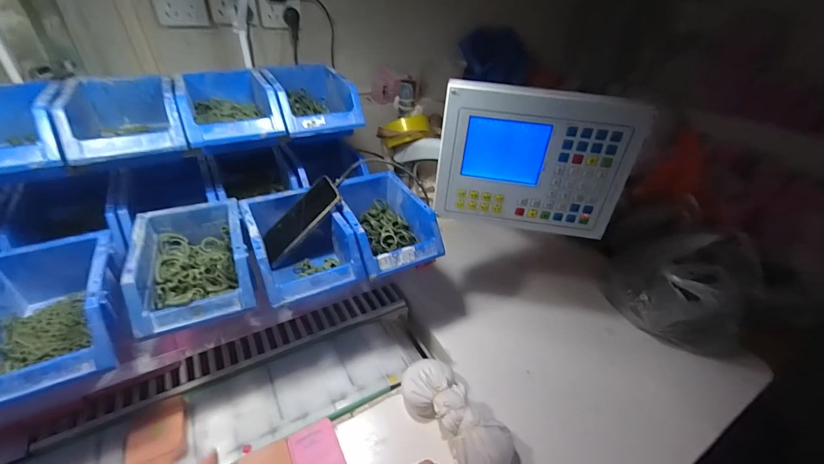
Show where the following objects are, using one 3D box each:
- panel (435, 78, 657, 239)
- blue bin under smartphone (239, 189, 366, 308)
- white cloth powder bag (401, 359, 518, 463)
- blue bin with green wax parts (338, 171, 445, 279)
[{"bbox_3d":[0.162,-0.092,0.479,0.247,0.179,0.039,9,36,7],"label":"panel"},{"bbox_3d":[-0.155,0.018,0.499,0.122,0.081,0.171,-16,40,-25],"label":"blue bin under smartphone"},{"bbox_3d":[0.056,0.229,0.437,0.072,0.049,0.168,-21,43,-30],"label":"white cloth powder bag"},{"bbox_3d":[-0.046,-0.018,0.543,0.121,0.061,0.176,-16,41,-26],"label":"blue bin with green wax parts"}]

